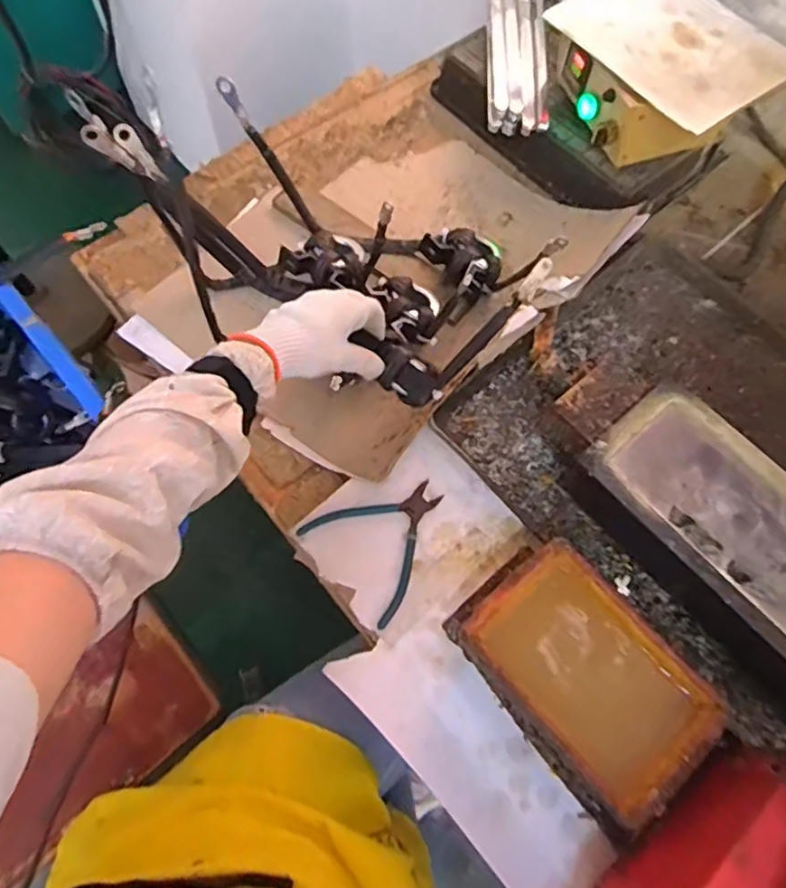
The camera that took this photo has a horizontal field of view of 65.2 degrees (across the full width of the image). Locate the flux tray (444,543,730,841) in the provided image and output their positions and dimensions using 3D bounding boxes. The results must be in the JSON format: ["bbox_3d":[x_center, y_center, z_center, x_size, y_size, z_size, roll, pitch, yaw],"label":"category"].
[{"bbox_3d":[0.167,0.204,0.546,0.143,0.070,0.230,-38,73,-17],"label":"flux tray"}]

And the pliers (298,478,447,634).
[{"bbox_3d":[-0.003,0.094,0.626,0.134,0.006,0.128,-37,72,-16],"label":"pliers"}]

